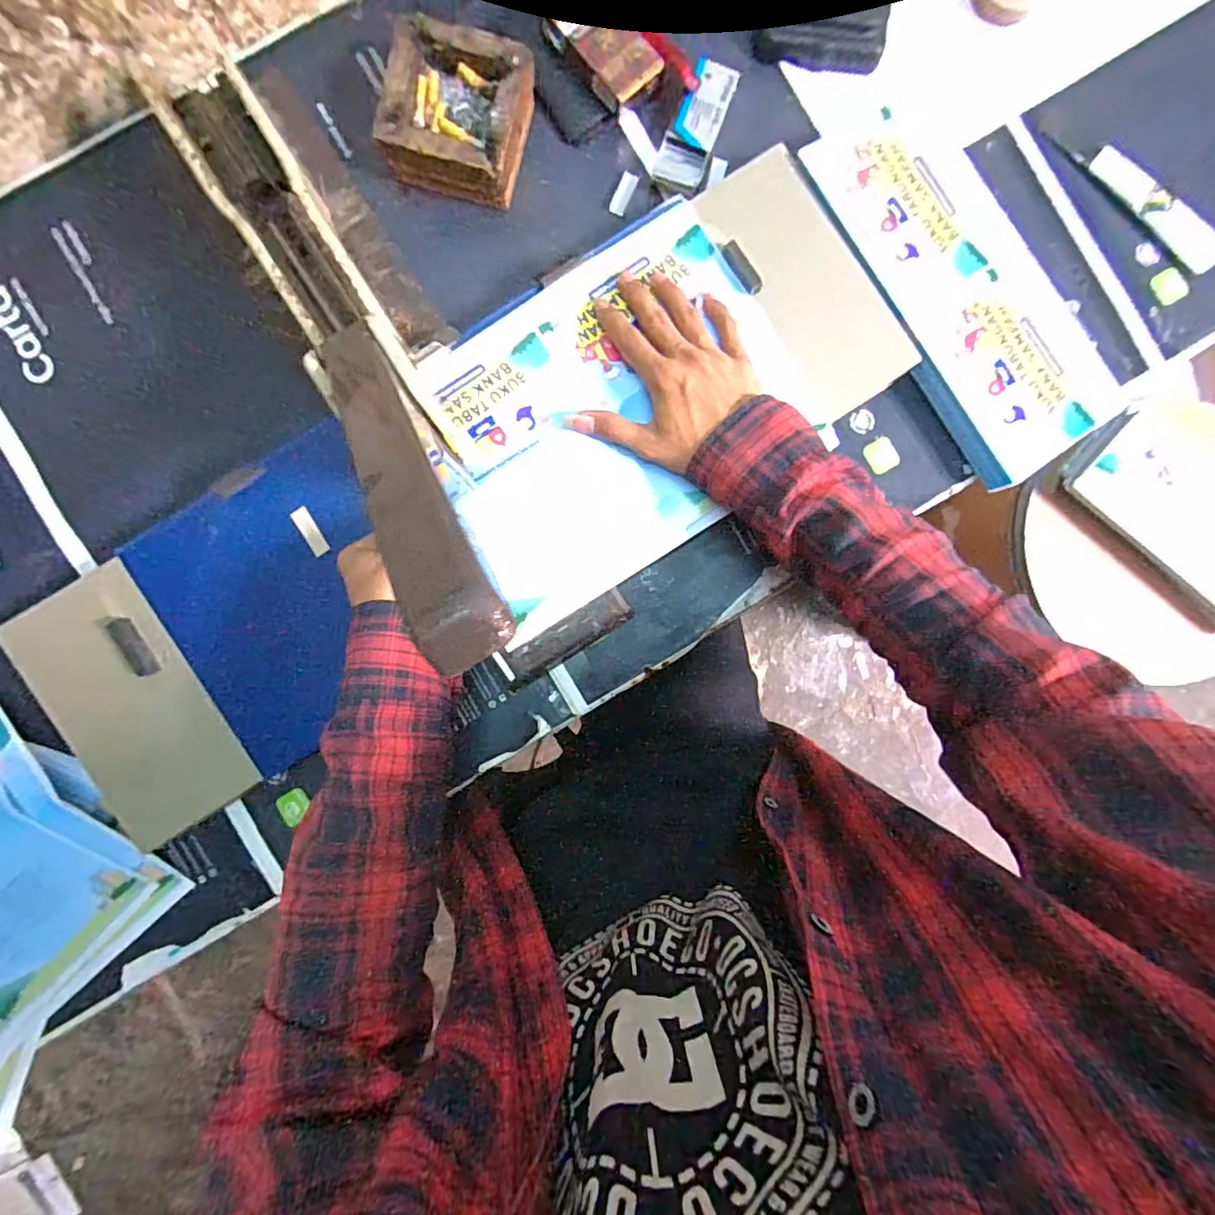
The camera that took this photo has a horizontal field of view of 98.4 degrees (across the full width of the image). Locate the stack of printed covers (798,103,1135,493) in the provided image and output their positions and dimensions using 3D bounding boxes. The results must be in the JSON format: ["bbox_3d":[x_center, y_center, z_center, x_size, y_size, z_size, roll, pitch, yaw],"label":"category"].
[{"bbox_3d":[0.280,-0.257,0.416,0.138,0.022,0.301,-33,90,-2],"label":"stack of printed covers"}]

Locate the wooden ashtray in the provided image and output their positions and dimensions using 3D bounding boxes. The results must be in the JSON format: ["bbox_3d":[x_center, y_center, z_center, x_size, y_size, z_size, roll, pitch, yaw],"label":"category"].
[{"bbox_3d":[-0.116,-0.379,0.407,0.100,0.041,0.108,17,89,-1],"label":"wooden ashtray"}]

